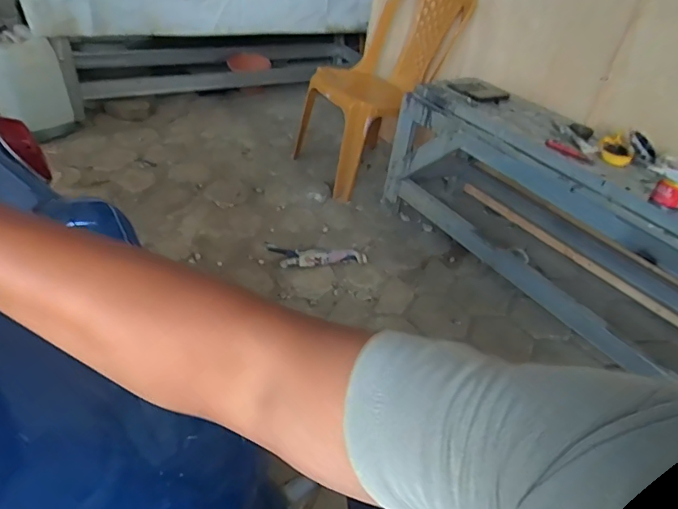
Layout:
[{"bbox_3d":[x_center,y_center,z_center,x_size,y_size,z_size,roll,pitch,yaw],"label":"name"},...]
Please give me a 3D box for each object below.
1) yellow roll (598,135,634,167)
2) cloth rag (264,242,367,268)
[{"bbox_3d":[0.778,-0.291,1.321,0.097,0.052,0.092,27,42,23],"label":"yellow roll"},{"bbox_3d":[-0.082,0.006,1.664,0.369,0.043,0.155,6,38,-2],"label":"cloth rag"}]

